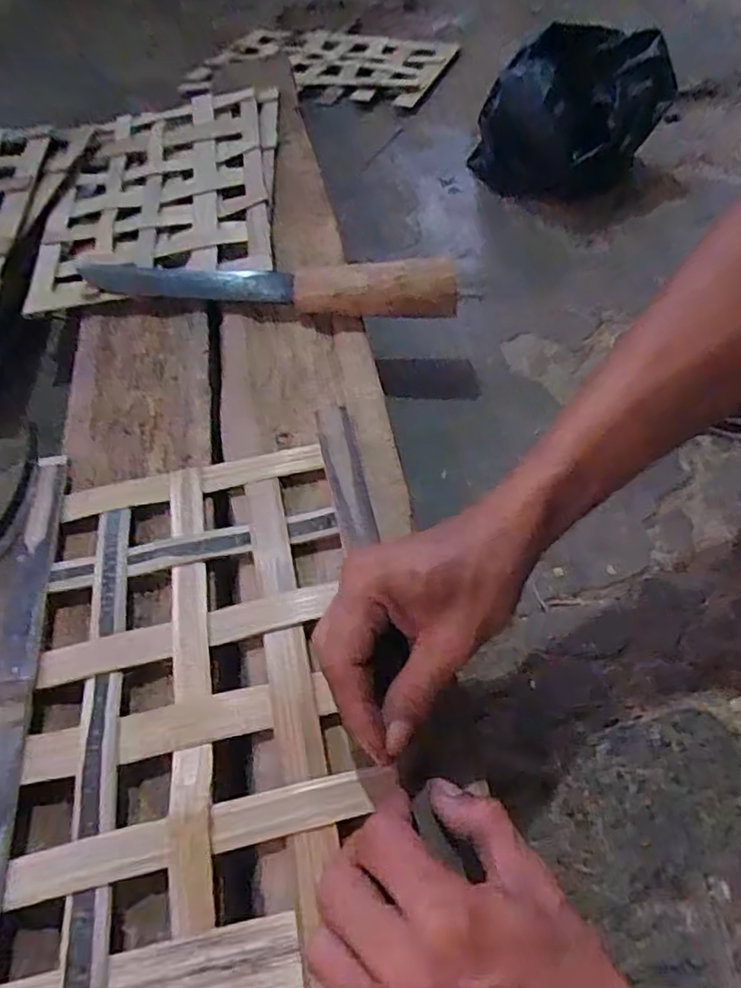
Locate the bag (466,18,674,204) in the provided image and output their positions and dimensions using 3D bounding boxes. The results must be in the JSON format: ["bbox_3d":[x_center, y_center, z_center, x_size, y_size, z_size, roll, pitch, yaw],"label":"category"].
[{"bbox_3d":[0.210,-0.404,0.664,0.174,0.135,0.159,28,61,22],"label":"bag"}]

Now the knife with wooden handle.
[{"bbox_3d":[-0.099,-0.182,0.513,0.338,0.035,0.049,9,56,11],"label":"knife with wooden handle"}]

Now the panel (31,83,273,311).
[{"bbox_3d":[-0.211,-0.315,0.624,0.222,0.019,0.364,-5,54,1],"label":"panel"}]

